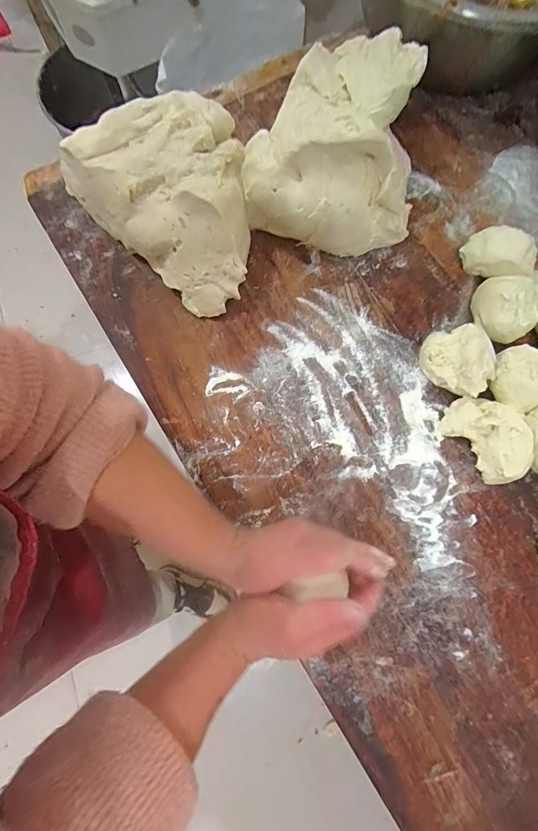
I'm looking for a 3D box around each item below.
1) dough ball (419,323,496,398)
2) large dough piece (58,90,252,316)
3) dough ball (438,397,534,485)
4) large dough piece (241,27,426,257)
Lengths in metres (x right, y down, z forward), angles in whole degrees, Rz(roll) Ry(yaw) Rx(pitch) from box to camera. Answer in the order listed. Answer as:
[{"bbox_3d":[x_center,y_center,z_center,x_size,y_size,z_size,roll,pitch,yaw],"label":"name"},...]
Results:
[{"bbox_3d":[0.203,-0.059,0.403,0.063,0.053,0.075,-41,81,-8],"label":"dough ball"},{"bbox_3d":[-0.100,-0.247,0.416,0.236,0.101,0.158,44,81,8],"label":"large dough piece"},{"bbox_3d":[0.231,0.022,0.391,0.060,0.041,0.096,-38,81,-7],"label":"dough ball"},{"bbox_3d":[0.079,-0.306,0.423,0.184,0.130,0.196,13,78,3],"label":"large dough piece"}]

